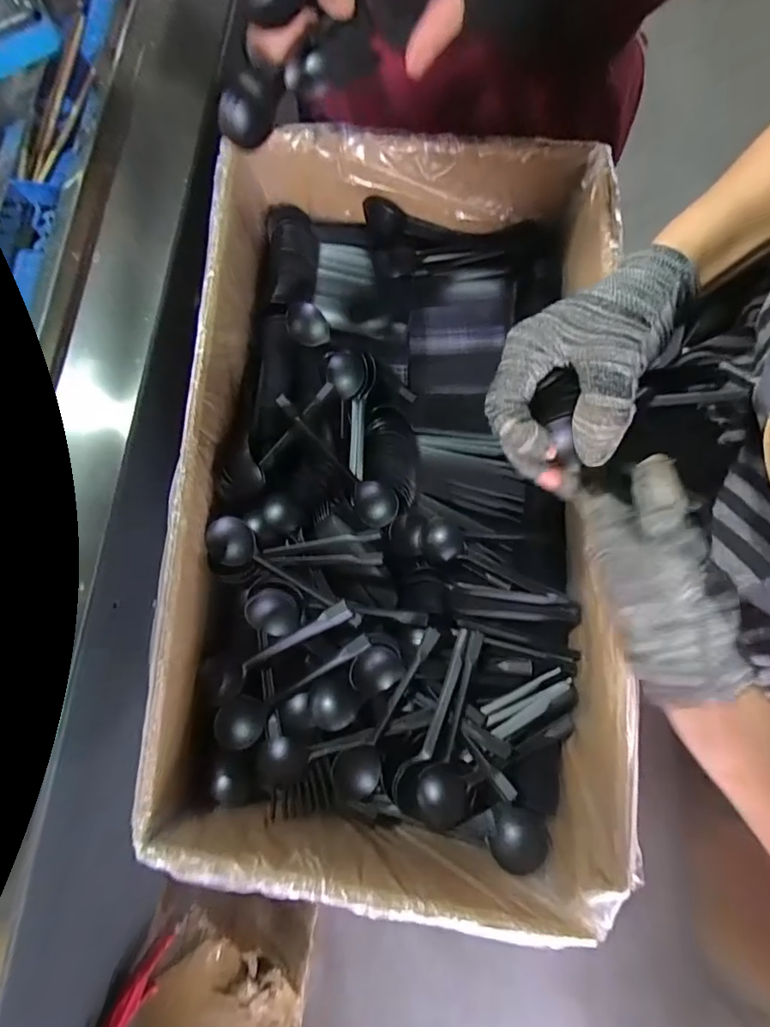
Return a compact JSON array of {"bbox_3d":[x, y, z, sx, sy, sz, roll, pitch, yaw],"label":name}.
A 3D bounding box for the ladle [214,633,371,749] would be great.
[{"bbox_3d":[-0.069,0.134,0.368,0.137,0.021,0.035,-33,81,9],"label":"ladle"}]

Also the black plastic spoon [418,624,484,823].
[{"bbox_3d":[0.050,0.163,0.371,0.037,0.019,0.145,8,80,2],"label":"black plastic spoon"}]

